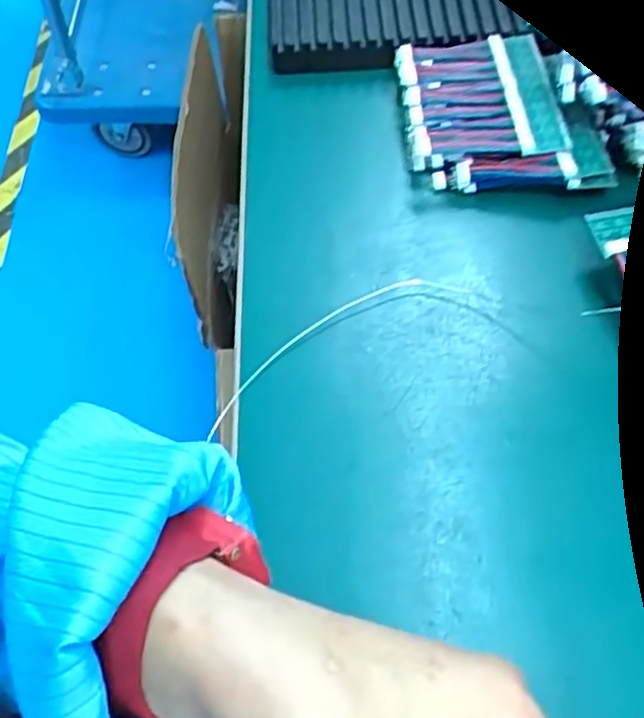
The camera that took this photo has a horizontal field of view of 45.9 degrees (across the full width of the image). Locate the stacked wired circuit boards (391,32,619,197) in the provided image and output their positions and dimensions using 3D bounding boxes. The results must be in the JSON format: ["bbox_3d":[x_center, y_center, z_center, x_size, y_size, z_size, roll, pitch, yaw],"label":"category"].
[{"bbox_3d":[0.095,-0.136,0.421,0.095,0.027,0.115,-3,58,0],"label":"stacked wired circuit boards"}]

